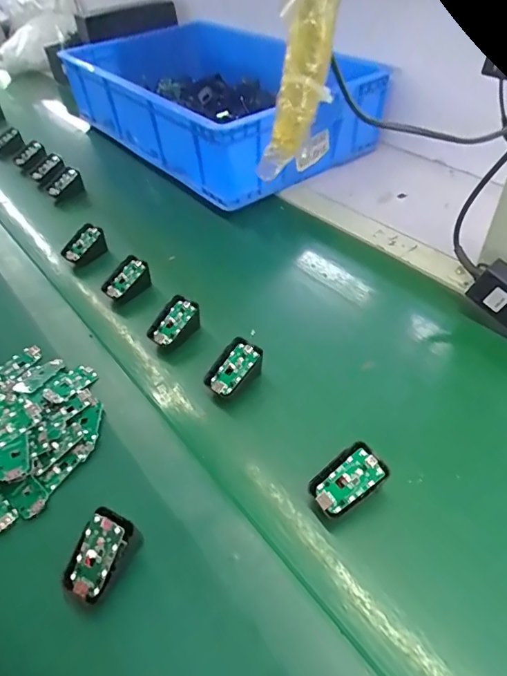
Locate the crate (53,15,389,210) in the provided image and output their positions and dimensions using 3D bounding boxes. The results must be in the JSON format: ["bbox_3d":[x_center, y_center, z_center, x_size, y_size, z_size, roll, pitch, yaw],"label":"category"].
[{"bbox_3d":[-0.091,-0.501,0.964,0.407,0.151,0.608,-30,51,-21],"label":"crate"}]

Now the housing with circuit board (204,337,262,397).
[{"bbox_3d":[-0.023,0.038,0.519,0.040,0.041,0.065,34,59,31],"label":"housing with circuit board"}]

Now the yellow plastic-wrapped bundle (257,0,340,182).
[{"bbox_3d":[0.018,-0.098,0.173,0.016,0.072,0.018,27,26,27],"label":"yellow plastic-wrapped bundle"}]

